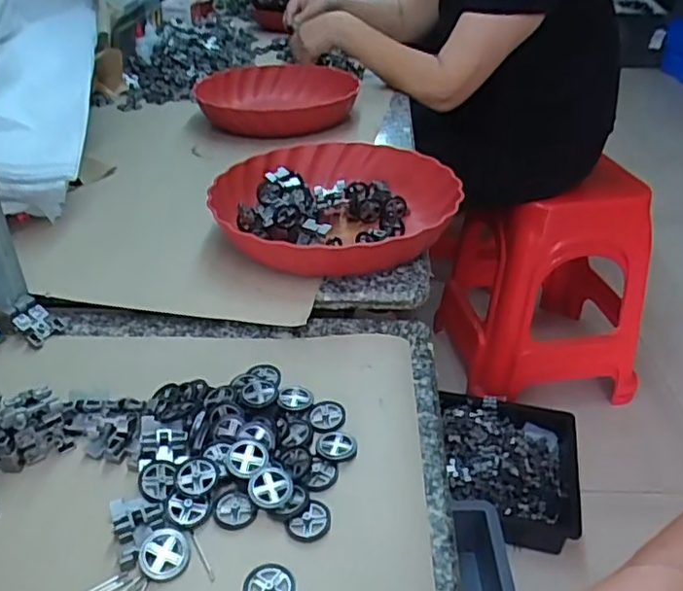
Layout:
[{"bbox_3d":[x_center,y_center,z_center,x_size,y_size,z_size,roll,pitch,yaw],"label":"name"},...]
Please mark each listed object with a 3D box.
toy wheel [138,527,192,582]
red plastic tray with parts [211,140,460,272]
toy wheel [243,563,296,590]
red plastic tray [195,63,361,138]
[{"bbox_3d":[-0.101,0.148,0.357,0.028,0.007,0.028,4,53,-5],"label":"toy wheel"},{"bbox_3d":[-0.006,-0.085,0.641,0.234,0.082,0.247,9,35,13],"label":"red plastic tray with parts"},{"bbox_3d":[-0.039,0.161,0.343,0.027,0.004,0.027,9,35,12],"label":"toy wheel"},{"bbox_3d":[-0.091,-0.295,0.935,0.222,0.064,0.216,5,34,3],"label":"red plastic tray"}]

